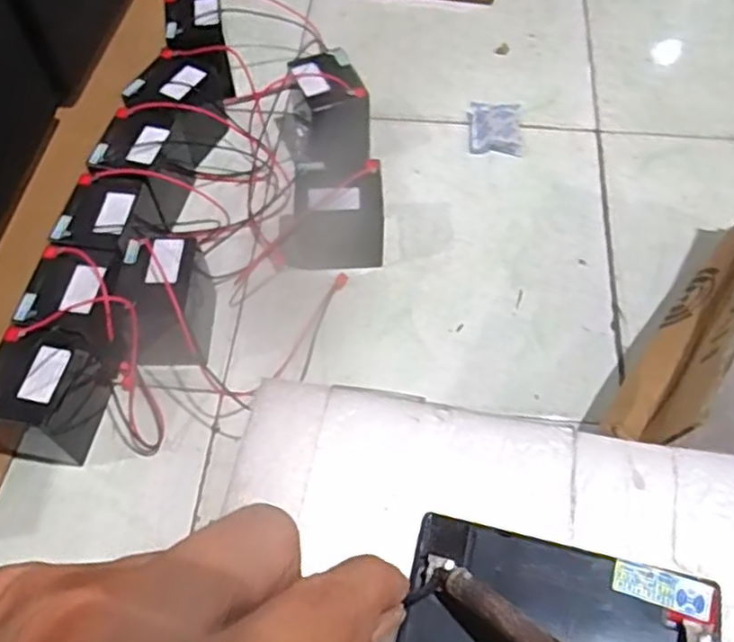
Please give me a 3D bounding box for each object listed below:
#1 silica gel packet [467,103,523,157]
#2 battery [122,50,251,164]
[{"bbox_3d":[0.160,-0.243,0.865,0.063,0.017,0.079,2,61,2],"label":"silica gel packet"},{"bbox_3d":[-0.226,-0.248,0.834,0.084,0.101,0.099,17,62,10],"label":"battery"}]

